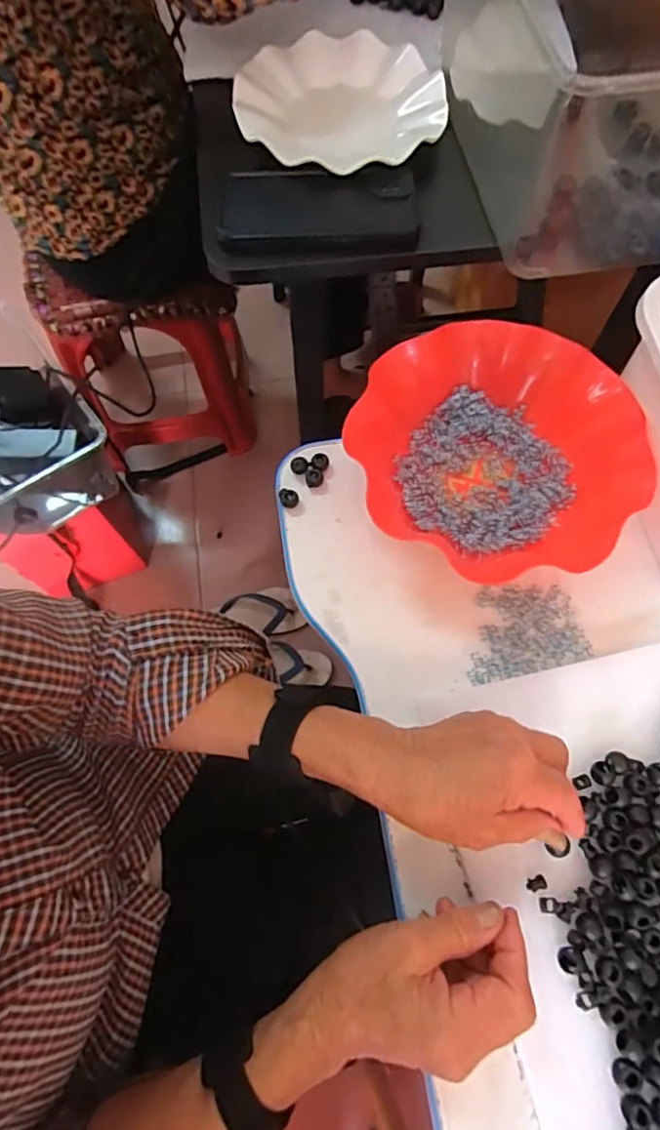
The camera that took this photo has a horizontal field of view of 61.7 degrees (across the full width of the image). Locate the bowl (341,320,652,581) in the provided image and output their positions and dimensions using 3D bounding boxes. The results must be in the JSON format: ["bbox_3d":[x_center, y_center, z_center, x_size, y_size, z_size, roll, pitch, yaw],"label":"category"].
[{"bbox_3d":[0.135,-0.088,0.454,0.199,0.062,0.217,-1,70,2],"label":"bowl"}]

